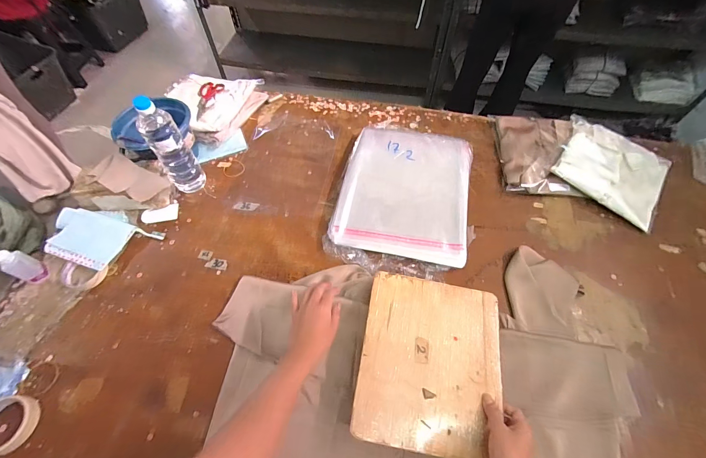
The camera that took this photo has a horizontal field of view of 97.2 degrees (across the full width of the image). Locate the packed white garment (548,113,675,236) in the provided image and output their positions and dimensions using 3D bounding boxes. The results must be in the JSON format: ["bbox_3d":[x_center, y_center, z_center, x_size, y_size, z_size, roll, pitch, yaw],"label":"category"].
[{"bbox_3d":[0.706,-0.168,0.849,0.265,0.053,0.290,31,64,19],"label":"packed white garment"}]

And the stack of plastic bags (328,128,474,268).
[{"bbox_3d":[0.136,-0.112,0.821,0.329,0.036,0.400,9,59,7],"label":"stack of plastic bags"}]

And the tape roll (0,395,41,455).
[{"bbox_3d":[-0.614,0.344,0.547,0.095,0.020,0.088,0,58,1],"label":"tape roll"}]

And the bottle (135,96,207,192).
[{"bbox_3d":[-0.437,-0.188,0.755,0.081,0.269,0.073,-39,65,-21],"label":"bottle"}]

